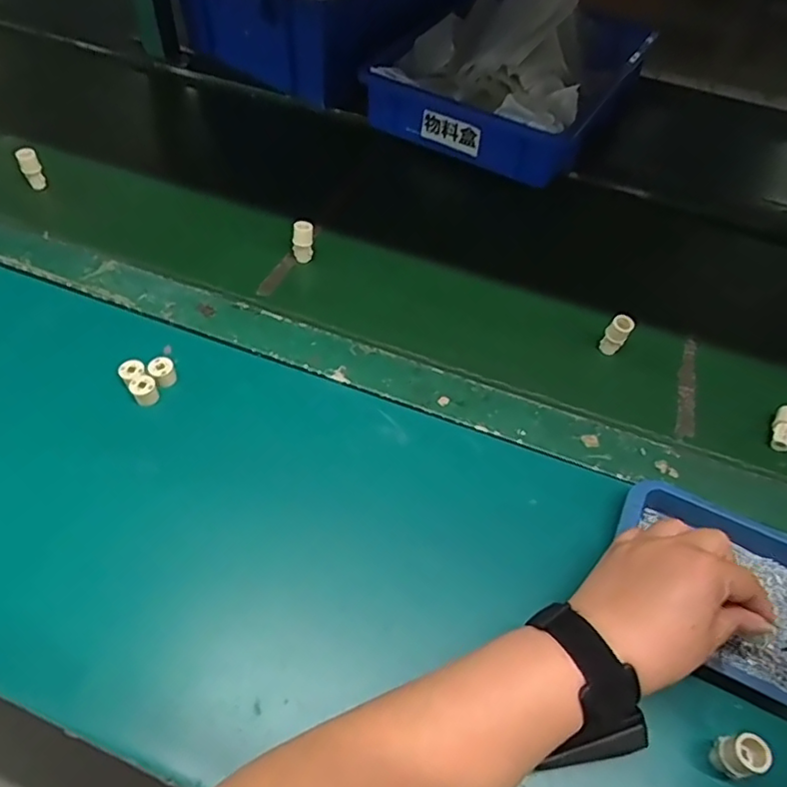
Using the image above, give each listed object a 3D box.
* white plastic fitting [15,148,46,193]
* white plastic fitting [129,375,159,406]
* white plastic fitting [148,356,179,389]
[{"bbox_3d":[-0.403,-0.249,0.658,0.020,0.048,0.015,-22,57,-22],"label":"white plastic fitting"},{"bbox_3d":[-0.211,-0.001,0.501,0.020,0.024,0.017,-22,57,-22],"label":"white plastic fitting"},{"bbox_3d":[-0.199,-0.019,0.510,0.021,0.019,0.020,3,51,-4],"label":"white plastic fitting"}]

